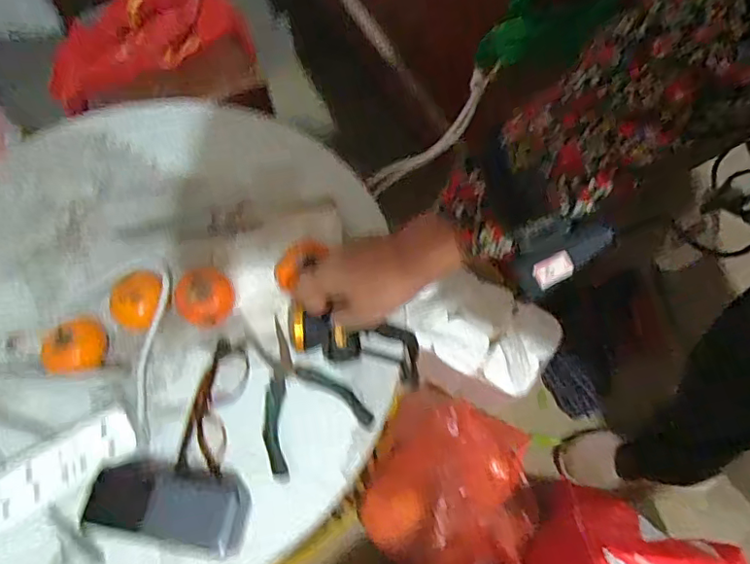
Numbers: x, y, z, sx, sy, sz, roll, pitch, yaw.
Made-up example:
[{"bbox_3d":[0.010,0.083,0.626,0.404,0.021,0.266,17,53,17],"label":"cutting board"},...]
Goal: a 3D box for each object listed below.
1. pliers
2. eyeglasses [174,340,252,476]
[{"bbox_3d":[-0.083,0.104,0.544,0.103,0.017,0.144,-29,67,-12],"label":"pliers"},{"bbox_3d":[-0.154,0.119,0.529,0.044,0.018,0.132,8,65,5],"label":"eyeglasses"}]

